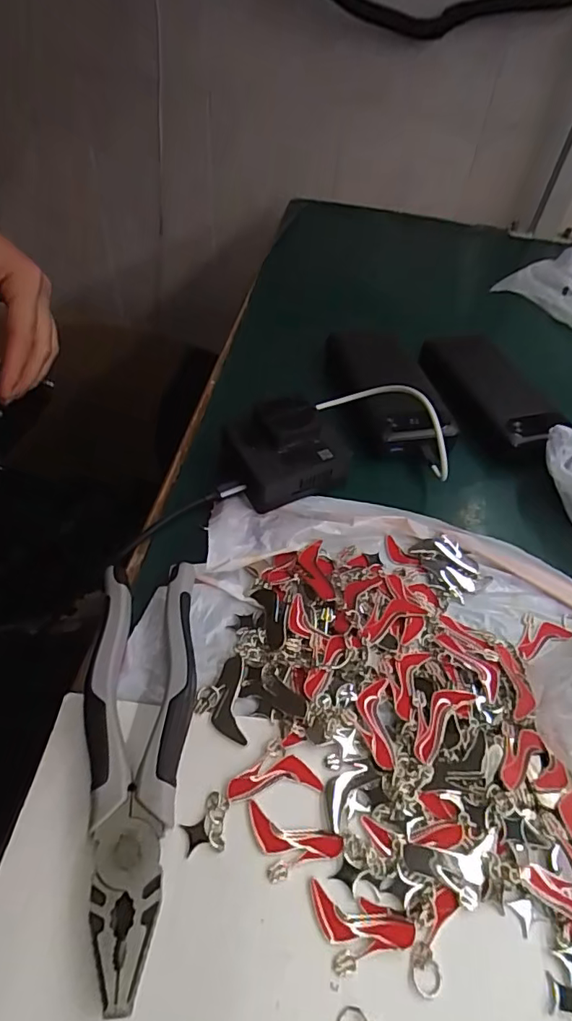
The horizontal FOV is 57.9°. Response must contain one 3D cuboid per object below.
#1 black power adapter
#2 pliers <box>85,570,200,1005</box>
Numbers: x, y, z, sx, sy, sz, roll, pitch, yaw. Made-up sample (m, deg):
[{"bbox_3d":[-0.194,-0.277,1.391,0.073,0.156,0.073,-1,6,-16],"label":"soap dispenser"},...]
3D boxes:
[{"bbox_3d":[0.001,-0.046,0.379,0.081,0.038,0.067,-18,54,-19],"label":"black power adapter"},{"bbox_3d":[-0.075,0.114,0.256,0.052,0.018,0.188,1,51,-5],"label":"pliers"}]

